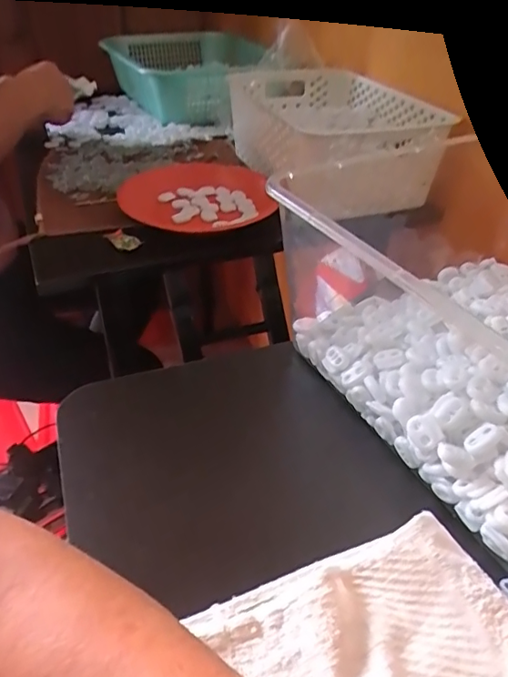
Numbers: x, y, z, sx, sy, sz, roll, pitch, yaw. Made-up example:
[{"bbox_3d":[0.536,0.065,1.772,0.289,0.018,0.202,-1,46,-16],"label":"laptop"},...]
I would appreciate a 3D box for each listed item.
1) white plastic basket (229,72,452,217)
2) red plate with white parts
[{"bbox_3d":[0.103,-0.293,0.739,0.215,0.100,0.345,-9,39,-14],"label":"white plastic basket"},{"bbox_3d":[-0.077,-0.174,0.651,0.166,0.033,0.187,25,44,28],"label":"red plate with white parts"}]

